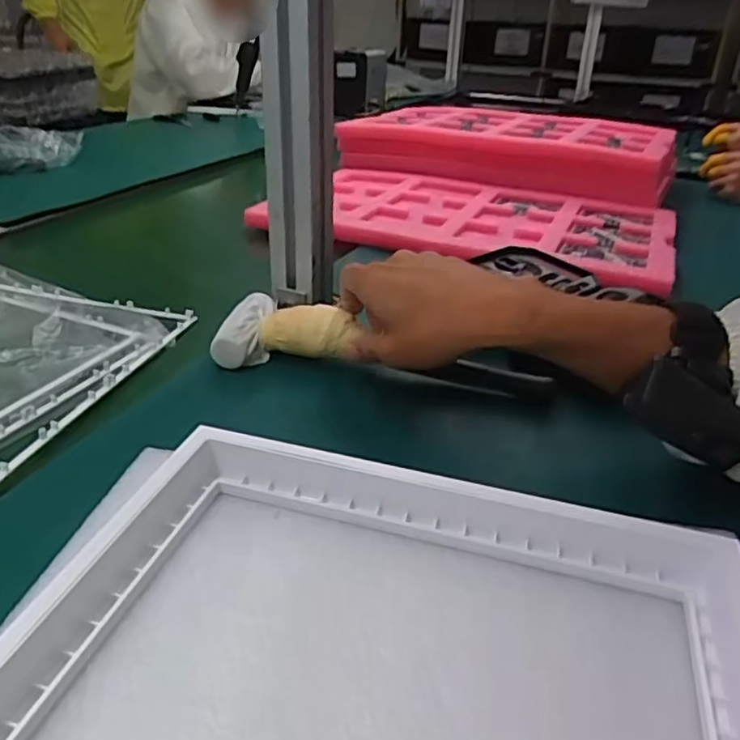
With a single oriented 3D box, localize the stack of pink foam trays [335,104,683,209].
[{"bbox_3d":[0.226,-0.365,1.050,0.503,0.069,0.327,16,32,23],"label":"stack of pink foam trays"}]

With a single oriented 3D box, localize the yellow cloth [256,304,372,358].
[{"bbox_3d":[-0.046,-0.029,0.480,0.072,0.033,0.029,10,29,13],"label":"yellow cloth"}]

